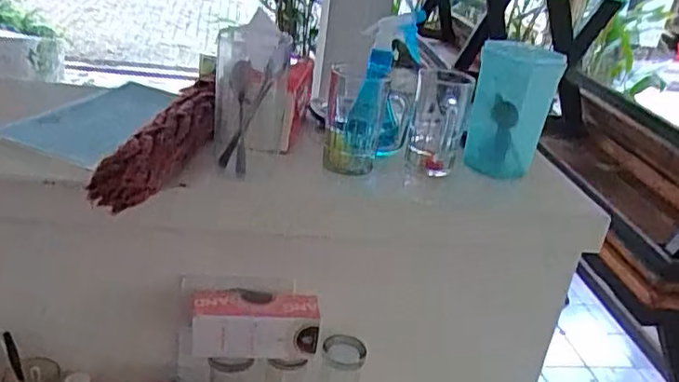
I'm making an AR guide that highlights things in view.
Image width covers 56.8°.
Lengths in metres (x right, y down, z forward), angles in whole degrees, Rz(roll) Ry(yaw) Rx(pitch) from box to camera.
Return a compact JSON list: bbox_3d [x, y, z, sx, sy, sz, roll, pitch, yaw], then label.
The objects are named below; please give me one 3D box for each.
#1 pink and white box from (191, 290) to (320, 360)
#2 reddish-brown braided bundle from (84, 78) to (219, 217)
[{"bbox_3d":[-0.100,0.160,0.755,0.146,0.066,0.047,5,25,-8],"label":"pink and white box"},{"bbox_3d":[-0.191,-0.060,0.712,0.062,0.064,0.260,11,25,5],"label":"reddish-brown braided bundle"}]

